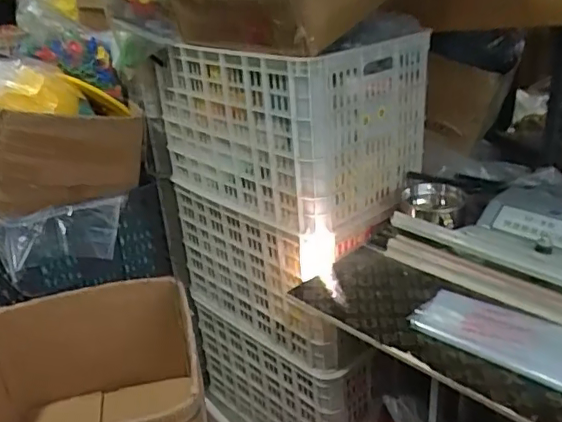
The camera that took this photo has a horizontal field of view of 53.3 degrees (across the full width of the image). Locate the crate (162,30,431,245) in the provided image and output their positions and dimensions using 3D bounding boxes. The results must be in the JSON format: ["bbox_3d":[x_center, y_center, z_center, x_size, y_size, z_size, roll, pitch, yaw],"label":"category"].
[{"bbox_3d":[0.011,-0.218,1.369,0.387,0.379,0.580,-26,32,-38],"label":"crate"}]

